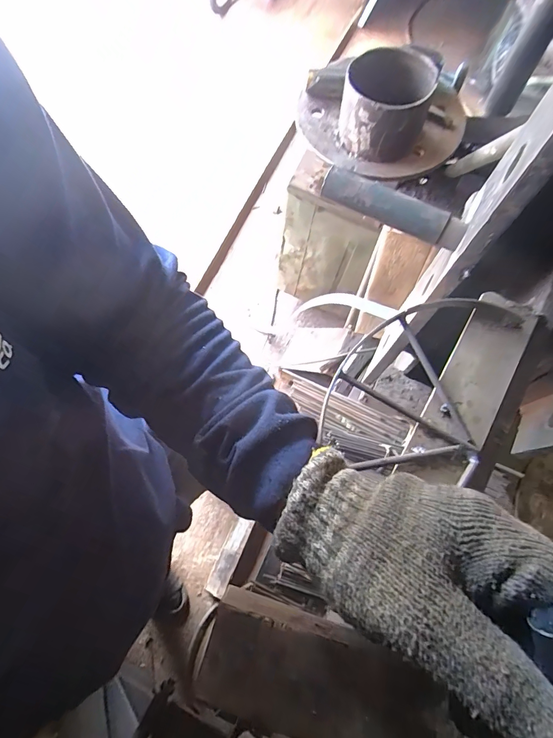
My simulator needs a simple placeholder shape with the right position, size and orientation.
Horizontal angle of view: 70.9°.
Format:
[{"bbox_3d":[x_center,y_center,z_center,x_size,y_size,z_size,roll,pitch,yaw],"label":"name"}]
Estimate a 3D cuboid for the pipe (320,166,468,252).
[{"bbox_3d":[0.125,-0.173,0.419,0.156,0.035,0.027,28,71,8],"label":"pipe"}]

